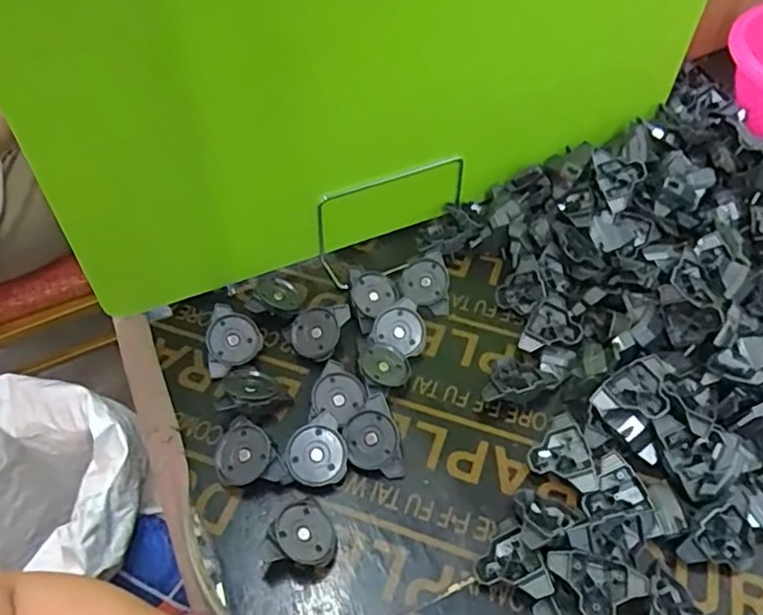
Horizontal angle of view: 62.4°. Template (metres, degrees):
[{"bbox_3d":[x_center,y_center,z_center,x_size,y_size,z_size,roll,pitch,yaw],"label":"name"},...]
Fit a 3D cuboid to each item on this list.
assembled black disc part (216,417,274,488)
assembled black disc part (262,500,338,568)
[{"bbox_3d":[-0.103,0.111,0.468,0.045,0.007,0.045,-3,68,8],"label":"assembled black disc part"},{"bbox_3d":[-0.057,0.157,0.438,0.050,0.021,0.046,19,46,-18],"label":"assembled black disc part"}]

